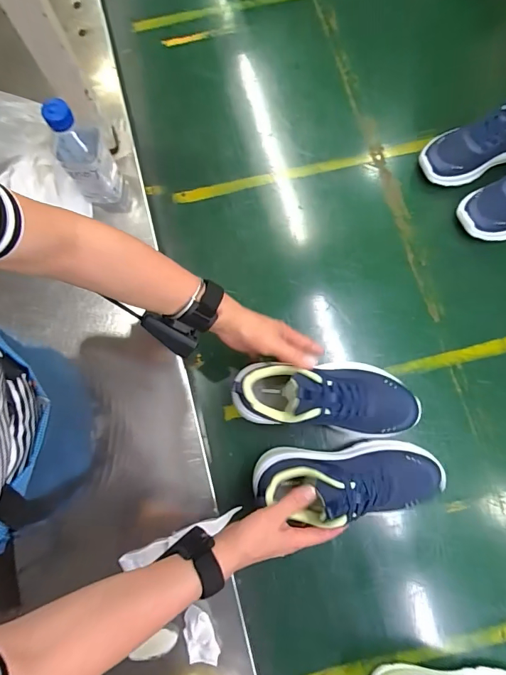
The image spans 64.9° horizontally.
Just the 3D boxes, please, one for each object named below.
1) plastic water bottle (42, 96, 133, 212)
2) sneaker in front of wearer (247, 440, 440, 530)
[{"bbox_3d":[-0.227,-0.240,0.555,0.066,0.191,0.064,-30,78,-6],"label":"plastic water bottle"},{"bbox_3d":[0.123,0.174,0.477,0.231,0.102,0.089,1,77,-8],"label":"sneaker in front of wearer"}]

